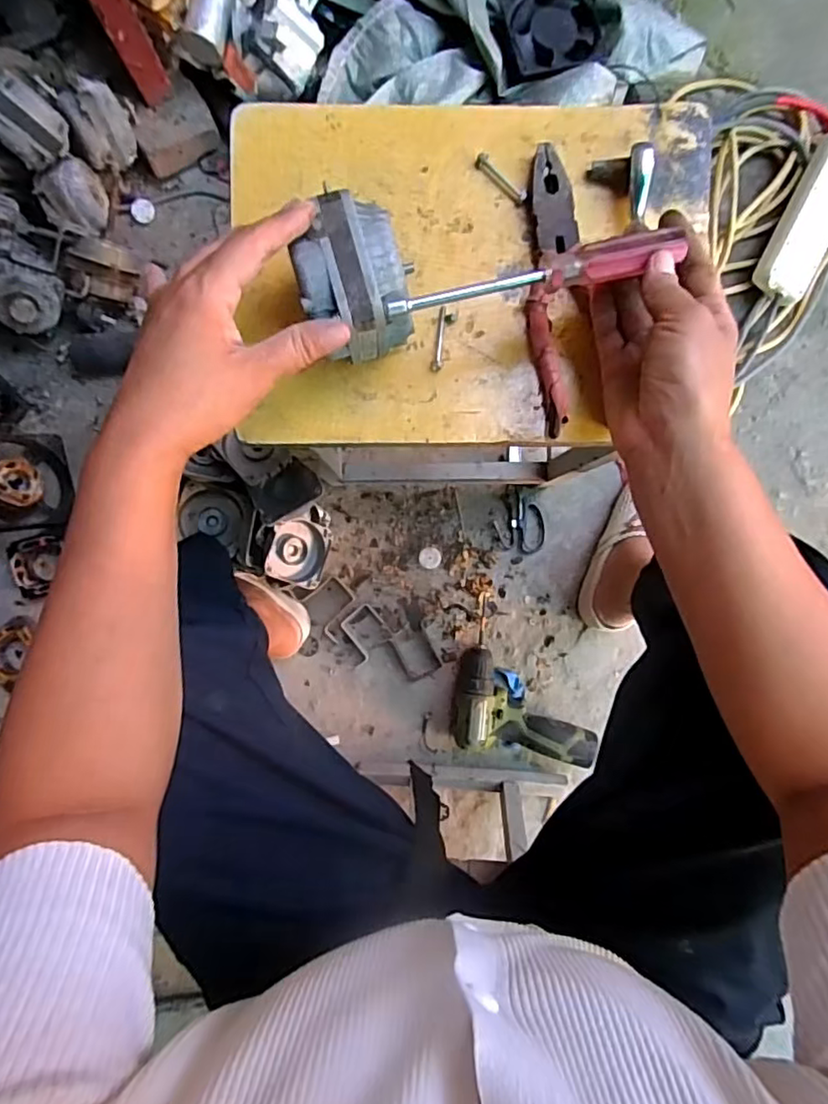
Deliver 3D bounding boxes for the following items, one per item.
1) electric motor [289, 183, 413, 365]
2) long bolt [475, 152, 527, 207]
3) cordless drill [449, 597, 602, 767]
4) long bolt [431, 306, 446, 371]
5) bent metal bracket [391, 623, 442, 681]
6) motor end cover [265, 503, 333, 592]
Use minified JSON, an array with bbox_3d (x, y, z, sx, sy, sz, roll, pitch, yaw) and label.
[{"bbox_3d":[-0.038,-0.164,0.366,0.061,0.058,0.078,-12,90,-2],"label":"electric motor"},{"bbox_3d":[0.061,-0.259,0.418,0.044,0.006,0.008,41,88,-2],"label":"long bolt"},{"bbox_3d":[0.153,0.174,0.830,0.183,0.050,0.204,8,88,-1],"label":"cordless drill"},{"bbox_3d":[0.018,-0.150,0.422,0.008,0.004,0.044,6,89,-2],"label":"long bolt"},{"bbox_3d":[0.005,0.144,0.854,0.055,0.005,0.068,-24,91,-2],"label":"bent metal bracket"},{"bbox_3d":[-0.151,-0.010,0.783,0.080,0.042,0.103,14,87,-30],"label":"motor end cover"}]

